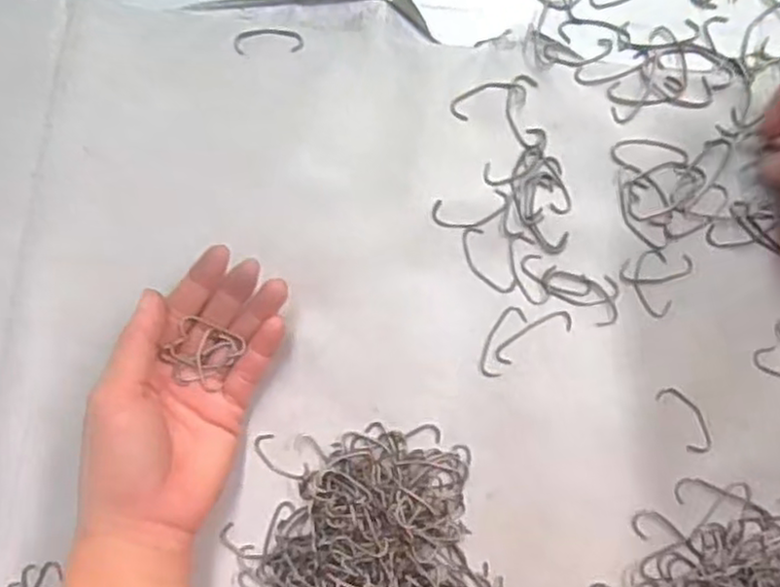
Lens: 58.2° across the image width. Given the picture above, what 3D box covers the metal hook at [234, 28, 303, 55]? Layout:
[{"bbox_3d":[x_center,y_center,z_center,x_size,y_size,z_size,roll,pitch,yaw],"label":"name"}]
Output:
[{"bbox_3d":[-0.066,-0.138,0.379,0.038,0.004,0.013,0,86,7],"label":"metal hook"}]

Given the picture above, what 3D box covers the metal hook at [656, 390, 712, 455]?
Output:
[{"bbox_3d":[0.144,0.061,0.338,0.015,0.004,0.035,-30,83,4],"label":"metal hook"}]

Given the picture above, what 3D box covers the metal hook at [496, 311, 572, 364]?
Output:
[{"bbox_3d":[0.071,0.021,0.349,0.041,0.004,0.012,-30,83,4],"label":"metal hook"}]

